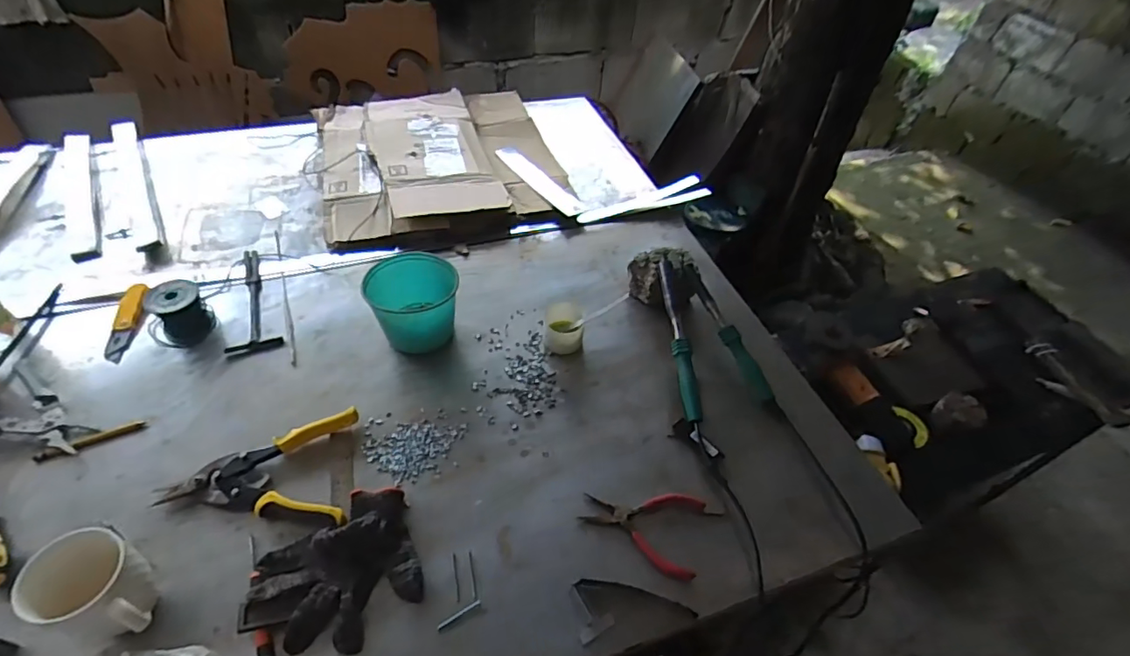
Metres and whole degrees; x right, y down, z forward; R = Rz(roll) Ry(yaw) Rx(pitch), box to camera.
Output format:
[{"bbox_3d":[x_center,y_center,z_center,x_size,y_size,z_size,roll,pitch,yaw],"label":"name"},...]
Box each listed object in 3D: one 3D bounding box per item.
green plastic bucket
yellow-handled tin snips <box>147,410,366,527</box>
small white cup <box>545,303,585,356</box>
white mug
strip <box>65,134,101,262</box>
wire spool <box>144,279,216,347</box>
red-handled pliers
[{"bbox_3d":[-0.226,-0.038,0.805,0.109,0.115,0.113,3,47,-3],"label":"green plastic bucket"},{"bbox_3d":[-0.375,0.178,0.656,0.217,0.026,0.146,-3,48,-9],"label":"yellow-handled tin snips"},{"bbox_3d":[-0.001,0.005,0.836,0.061,0.060,0.067,4,47,-2],"label":"small white cup"},{"bbox_3d":[-0.443,0.259,0.522,0.111,0.101,0.082,17,50,9],"label":"white mug"},{"bbox_3d":[-0.886,-0.250,0.978,0.044,0.021,0.389,-21,53,-23],"label":"strip"},{"bbox_3d":[-0.572,-0.027,0.799,0.077,0.066,0.071,38,55,26],"label":"wire spool"},{"bbox_3d":[0.106,0.231,0.664,0.155,0.019,0.103,23,49,14],"label":"red-handled pliers"}]

